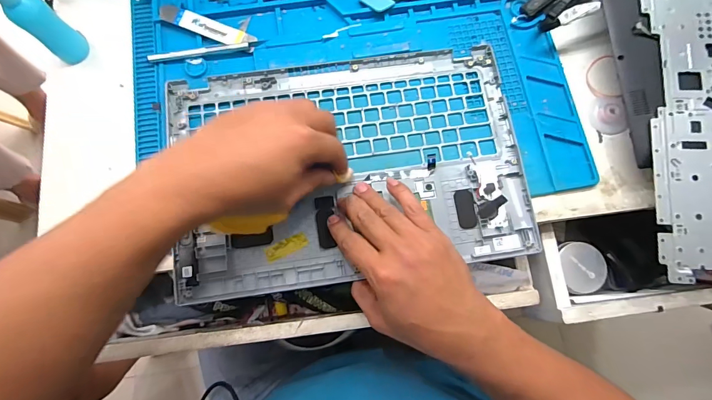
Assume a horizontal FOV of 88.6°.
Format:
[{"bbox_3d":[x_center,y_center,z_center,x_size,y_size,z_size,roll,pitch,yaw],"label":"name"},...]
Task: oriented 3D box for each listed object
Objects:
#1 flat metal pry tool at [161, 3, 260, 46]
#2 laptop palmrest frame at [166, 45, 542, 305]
[{"bbox_3d":[-0.172,-0.197,0.417,0.115,0.006,0.021,23,84,2],"label":"flat metal pry tool"},{"bbox_3d":[-0.008,-0.036,0.384,0.360,0.009,0.235,-8,77,-3],"label":"laptop palmrest frame"}]

